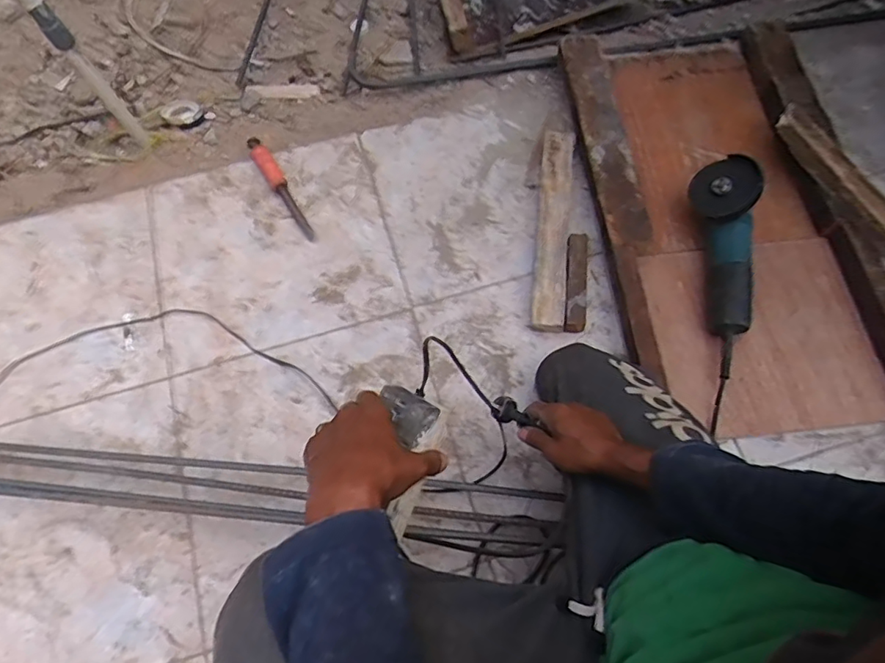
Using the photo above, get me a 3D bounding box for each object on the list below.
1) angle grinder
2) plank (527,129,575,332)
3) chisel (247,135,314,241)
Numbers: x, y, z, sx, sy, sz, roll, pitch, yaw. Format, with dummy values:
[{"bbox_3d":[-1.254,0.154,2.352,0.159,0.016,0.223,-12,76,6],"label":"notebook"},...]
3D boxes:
[{"bbox_3d":[0.431,-0.131,0.818,0.075,0.094,0.270,1,69,2],"label":"angle grinder"},{"bbox_3d":[0.183,-0.182,0.894,0.053,0.034,0.372,6,70,4],"label":"plank"},{"bbox_3d":[-0.284,-0.254,0.970,0.035,0.032,0.232,-31,71,-9],"label":"chisel"}]

